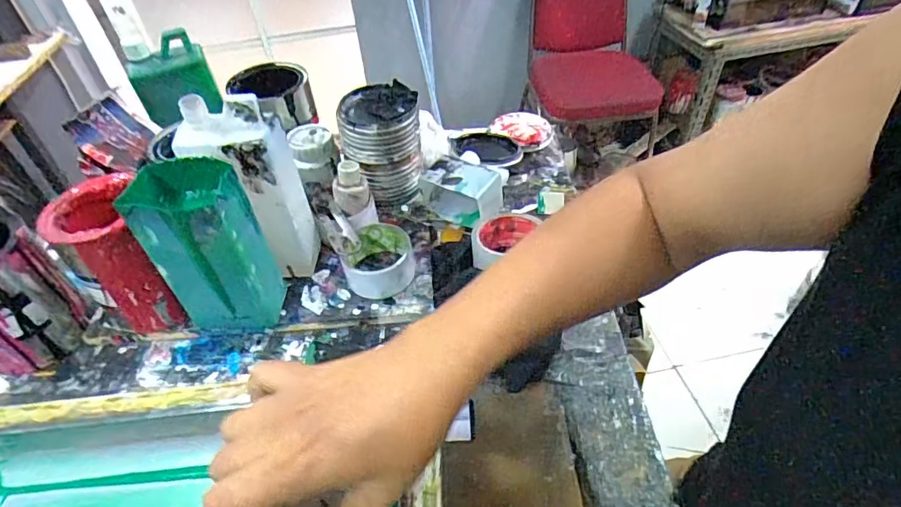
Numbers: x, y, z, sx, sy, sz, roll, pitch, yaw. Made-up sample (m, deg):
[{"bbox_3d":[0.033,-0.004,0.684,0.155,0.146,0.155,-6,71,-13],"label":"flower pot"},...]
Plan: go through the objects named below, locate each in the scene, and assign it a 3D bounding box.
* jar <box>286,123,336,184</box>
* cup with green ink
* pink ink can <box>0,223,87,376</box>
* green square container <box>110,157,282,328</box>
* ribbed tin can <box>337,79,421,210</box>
[{"bbox_3d":[-0.182,-0.133,0.675,0.059,0.051,0.071,-17,45,-12],"label":"jar"},{"bbox_3d":[-0.083,0.011,0.599,0.074,0.056,0.080,-3,44,3],"label":"cup with green ink"},{"bbox_3d":[-0.476,0.045,0.535,0.096,0.141,0.095,-3,44,3],"label":"pink ink can"},{"bbox_3d":[-0.239,-0.006,0.516,0.092,0.184,0.080,1,44,7],"label":"green square container"},{"bbox_3d":[-0.093,-0.148,0.679,0.102,0.131,0.104,-3,44,3],"label":"ribbed tin can"}]

